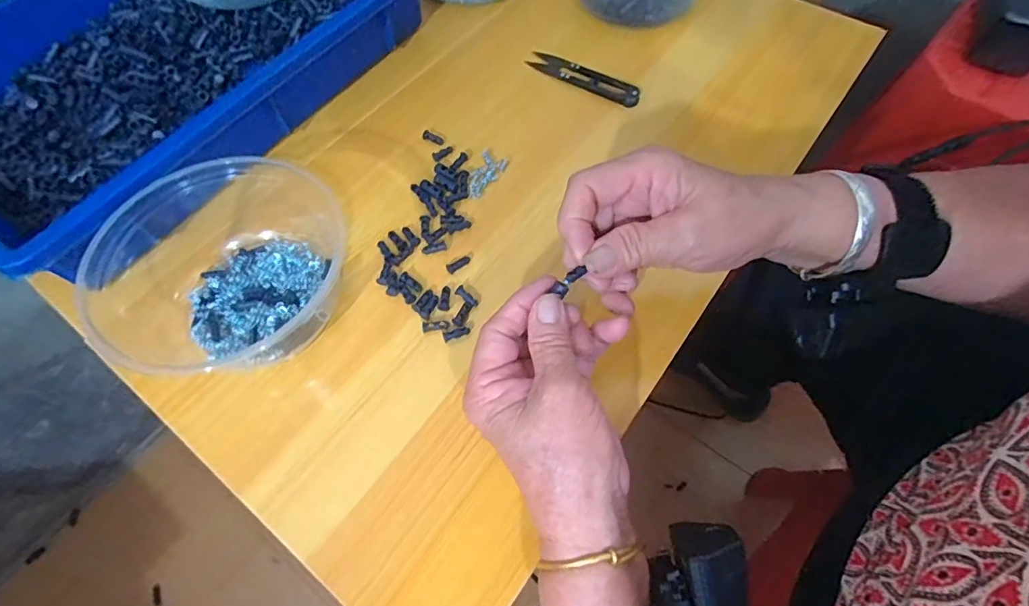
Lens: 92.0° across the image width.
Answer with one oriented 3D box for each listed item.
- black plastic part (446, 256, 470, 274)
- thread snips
[{"bbox_3d":[-0.037,-0.027,0.328,0.017,0.004,0.007,-37,71,-18],"label":"black plastic part"},{"bbox_3d":[0.057,-0.188,0.409,0.100,0.010,0.022,30,66,14],"label":"thread snips"}]

